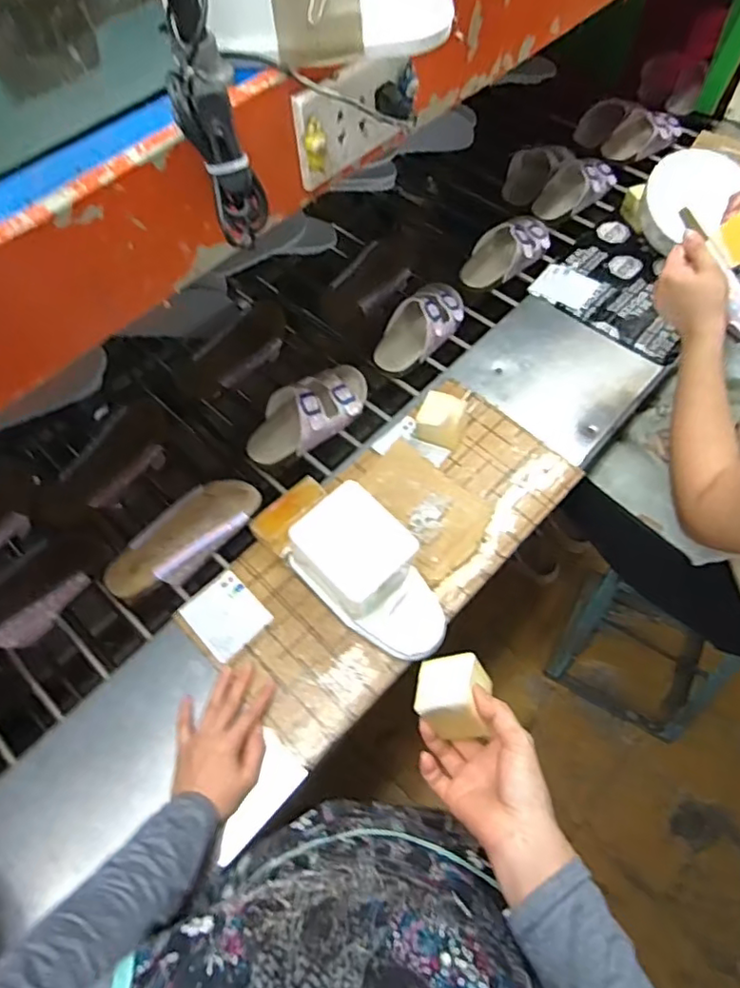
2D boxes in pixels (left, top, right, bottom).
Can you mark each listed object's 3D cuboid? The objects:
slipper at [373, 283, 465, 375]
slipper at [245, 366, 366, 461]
[{"bbox_3d":[0.084,-0.274,0.931,0.094,0.078,0.203,27,64,16],"label":"slipper"},{"bbox_3d":[-0.087,-0.131,0.841,0.100,0.056,0.211,37,67,21],"label":"slipper"}]

